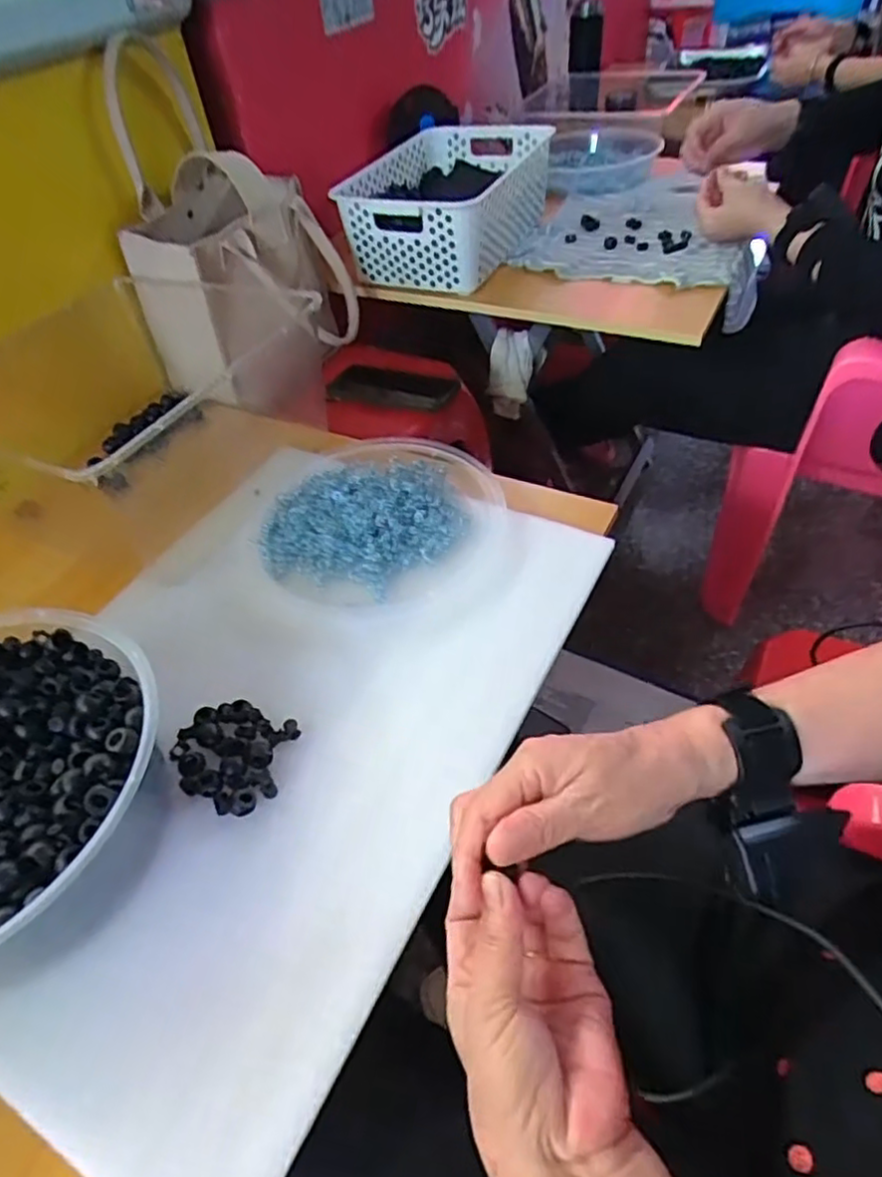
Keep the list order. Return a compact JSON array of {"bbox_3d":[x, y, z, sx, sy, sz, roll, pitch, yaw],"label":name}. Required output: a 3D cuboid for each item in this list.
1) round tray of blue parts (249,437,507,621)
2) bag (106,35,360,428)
[{"bbox_3d":[-0.063,-0.076,0.631,0.242,0.026,0.224,-4,47,4],"label":"round tray of blue parts"},{"bbox_3d":[-0.243,-0.414,0.793,0.214,0.289,0.211,11,50,17],"label":"bag"}]

